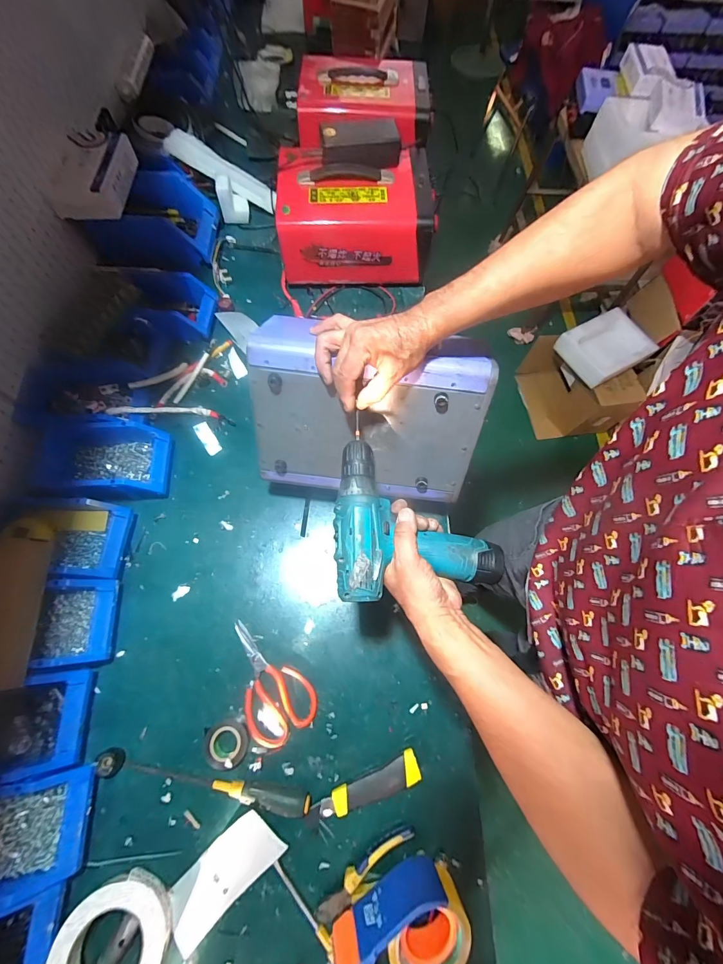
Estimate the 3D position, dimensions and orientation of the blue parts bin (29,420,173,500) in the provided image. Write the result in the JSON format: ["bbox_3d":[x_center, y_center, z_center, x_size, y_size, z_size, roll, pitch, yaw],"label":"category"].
[{"bbox_3d":[-0.436,-0.032,0.617,0.204,0.078,0.127,-2,70,-3],"label":"blue parts bin"}]

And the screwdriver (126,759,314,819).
[{"bbox_3d":[-0.197,0.404,0.482,0.255,0.022,0.023,10,70,1],"label":"screwdriver"}]

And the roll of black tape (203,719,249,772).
[{"bbox_3d":[-0.190,0.367,0.506,0.059,0.013,0.057,1,70,-2],"label":"roll of black tape"}]

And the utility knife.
[{"bbox_3d":[0.013,0.422,0.503,0.140,0.021,0.036,-17,72,-9],"label":"utility knife"}]

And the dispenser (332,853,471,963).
[{"bbox_3d":[0.046,0.534,0.433,0.157,0.076,0.104,-9,71,-6],"label":"dispenser"}]

